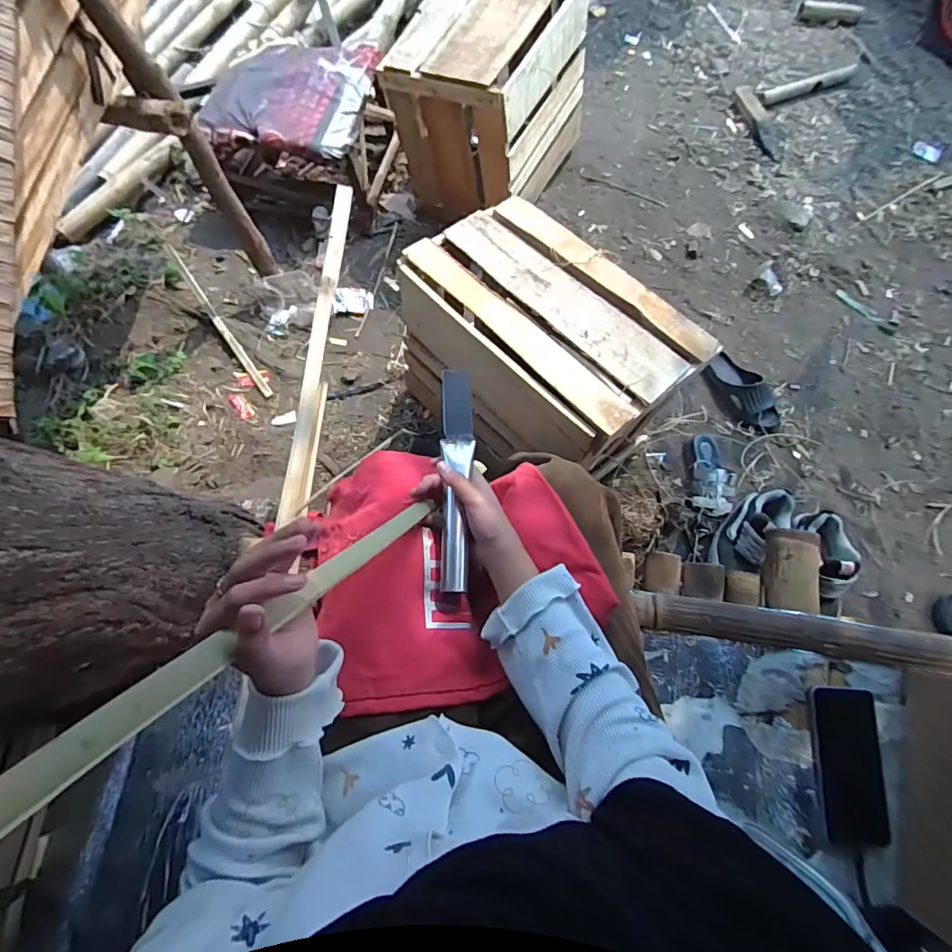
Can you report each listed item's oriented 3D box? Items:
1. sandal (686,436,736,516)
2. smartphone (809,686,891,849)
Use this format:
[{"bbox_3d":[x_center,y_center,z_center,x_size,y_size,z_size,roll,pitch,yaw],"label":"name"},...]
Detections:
[{"bbox_3d":[0.579,-0.007,1.231,0.116,0.053,0.214,7,58,1],"label":"sandal"},{"bbox_3d":[0.432,0.331,0.575,0.072,0.012,0.160,3,75,0],"label":"smartphone"}]

